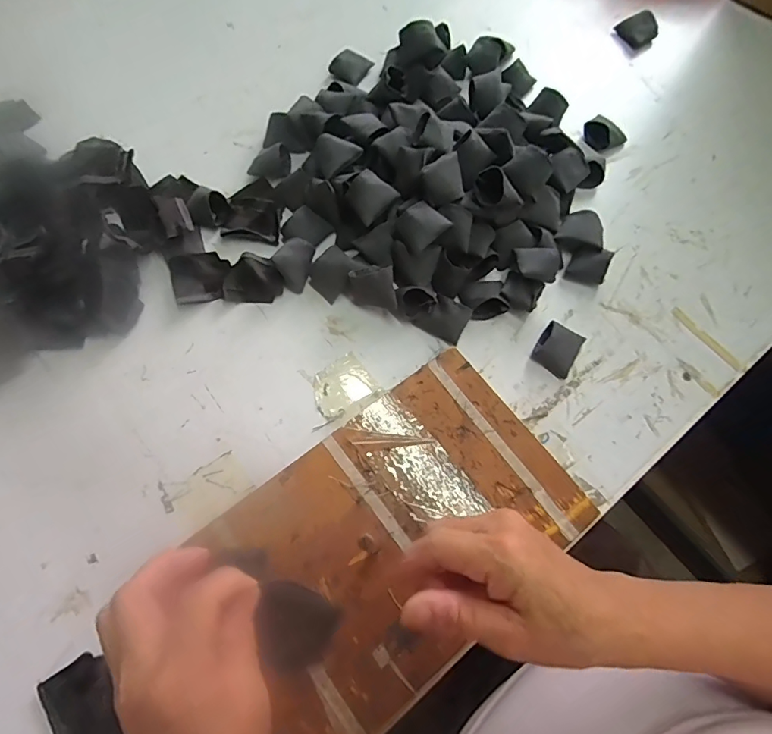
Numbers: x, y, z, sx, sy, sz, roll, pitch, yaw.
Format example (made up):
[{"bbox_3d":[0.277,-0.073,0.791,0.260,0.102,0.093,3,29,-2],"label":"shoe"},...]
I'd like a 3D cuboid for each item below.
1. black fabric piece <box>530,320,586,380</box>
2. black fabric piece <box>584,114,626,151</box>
[{"bbox_3d":[0.152,-0.018,0.406,0.036,0.020,0.045,31,71,9],"label":"black fabric piece"},{"bbox_3d":[0.234,-0.251,0.498,0.041,0.019,0.038,43,73,13],"label":"black fabric piece"}]

